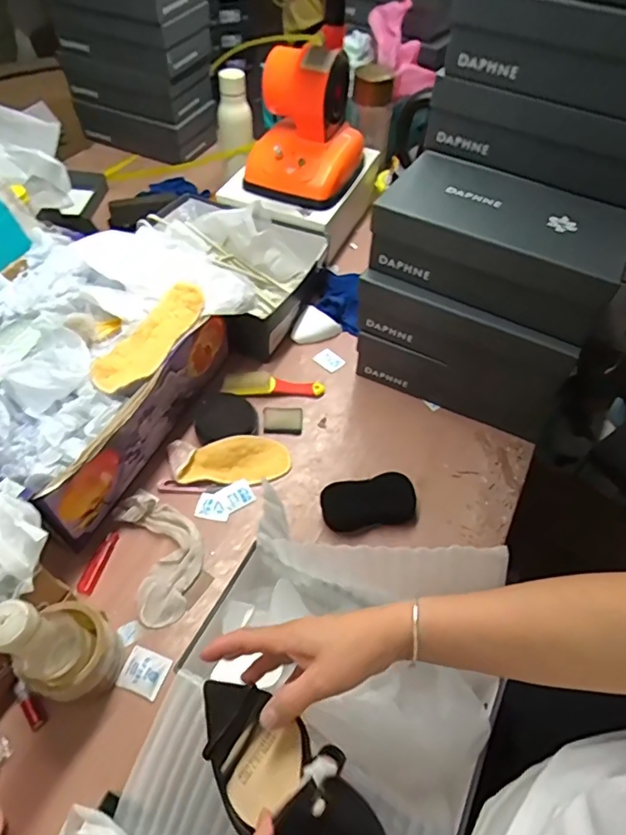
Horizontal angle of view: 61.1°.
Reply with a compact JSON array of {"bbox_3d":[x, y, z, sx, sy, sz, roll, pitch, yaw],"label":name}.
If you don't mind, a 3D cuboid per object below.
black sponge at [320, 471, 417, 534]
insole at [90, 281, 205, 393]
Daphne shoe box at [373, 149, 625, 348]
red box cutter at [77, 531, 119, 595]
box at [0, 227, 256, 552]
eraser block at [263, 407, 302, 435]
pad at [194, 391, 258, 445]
[{"bbox_3d":[0.076,0.117,0.719,0.128,0.040,0.058,-9,54,-9],"label":"black sponge"},{"bbox_3d":[-0.213,-0.106,0.709,0.076,0.028,0.198,27,57,17],"label":"insole"},{"bbox_3d":[0.242,-0.229,0.687,0.291,0.097,0.168,30,58,18],"label":"Daphne shoe box"},{"bbox_3d":[-0.272,0.183,0.672,0.020,0.008,0.080,14,54,8],"label":"red box cutter"},{"bbox_3d":[-0.329,-0.077,0.739,0.331,0.161,0.409,22,56,13],"label":"box"},{"bbox_3d":[-0.045,0.004,0.811,0.057,0.008,0.045,-2,54,-4],"label":"eraser block"},{"bbox_3d":[-0.127,-0.002,0.785,0.090,0.016,0.078,-1,66,-15],"label":"pad"}]

